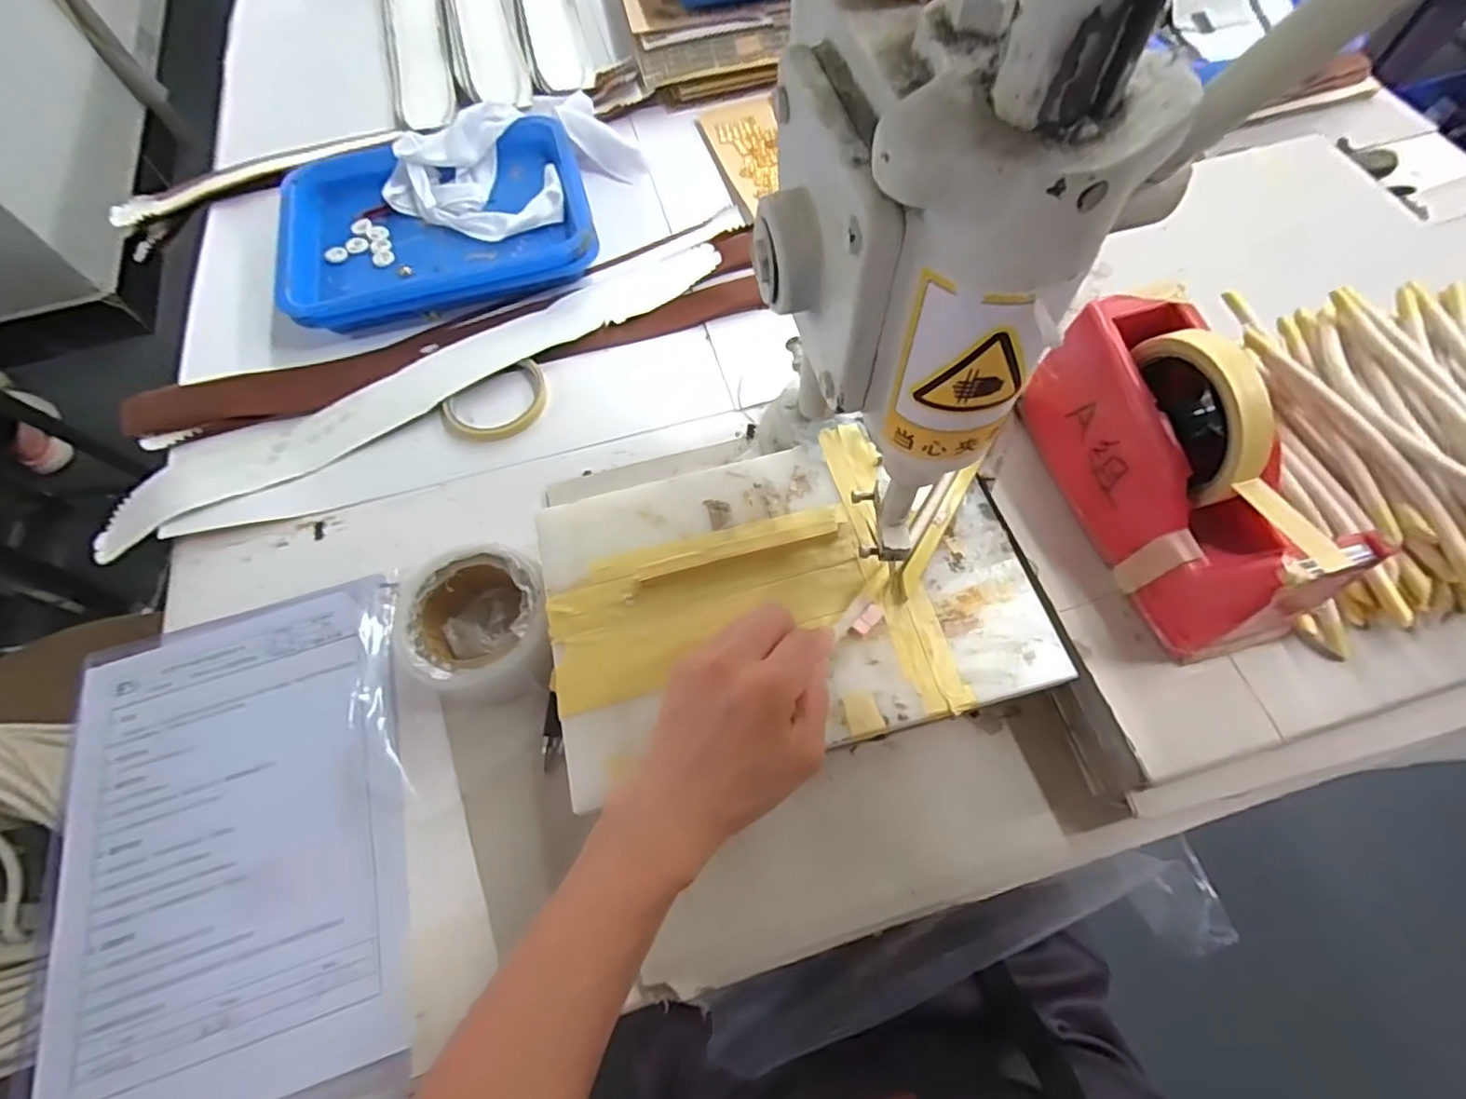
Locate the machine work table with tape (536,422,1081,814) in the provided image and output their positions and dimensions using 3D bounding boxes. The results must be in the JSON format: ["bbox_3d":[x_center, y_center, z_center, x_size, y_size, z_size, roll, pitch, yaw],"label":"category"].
[{"bbox_3d":[0.032,0.022,0.396,0.292,0.017,0.197,-14,66,-4],"label":"machine work table with tape"}]

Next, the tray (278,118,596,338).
[{"bbox_3d":[-0.291,-0.333,0.624,0.283,0.041,0.227,-15,66,-5],"label":"tray"}]

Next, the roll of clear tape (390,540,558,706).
[{"bbox_3d":[-0.173,0.054,0.440,0.098,0.050,0.112,-21,67,-8],"label":"roll of clear tape"}]

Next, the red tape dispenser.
[{"bbox_3d":[0.259,-0.050,0.363,0.075,0.119,0.203,-20,66,-7],"label":"red tape dispenser"}]

